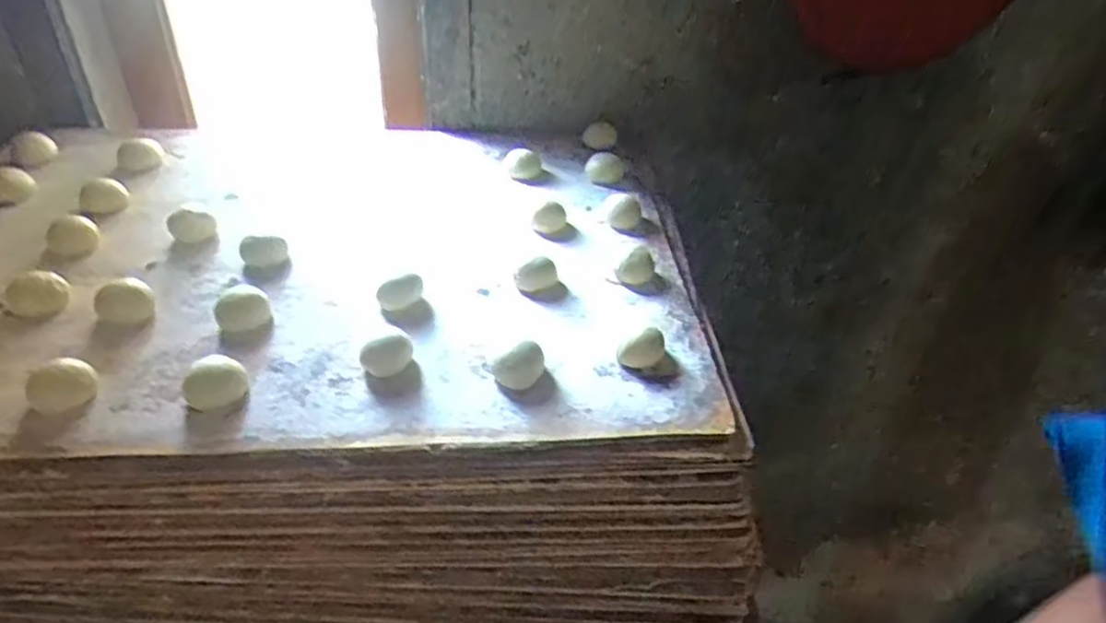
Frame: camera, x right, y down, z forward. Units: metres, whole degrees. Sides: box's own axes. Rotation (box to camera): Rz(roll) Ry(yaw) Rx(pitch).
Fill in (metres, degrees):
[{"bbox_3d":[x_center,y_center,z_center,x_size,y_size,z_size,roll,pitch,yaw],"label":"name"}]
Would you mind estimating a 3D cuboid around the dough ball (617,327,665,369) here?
[{"bbox_3d":[0.057,0.023,0.450,0.028,0.018,0.023,10,40,9],"label":"dough ball"}]

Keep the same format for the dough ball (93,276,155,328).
[{"bbox_3d":[-0.286,-0.005,0.470,0.033,0.022,0.033,1,40,-1],"label":"dough ball"}]

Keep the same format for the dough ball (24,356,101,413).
[{"bbox_3d":[-0.285,0.045,0.408,0.034,0.022,0.028,-29,49,-31],"label":"dough ball"}]

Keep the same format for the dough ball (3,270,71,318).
[{"bbox_3d":[-0.348,-0.012,0.474,0.029,0.020,0.035,32,48,31],"label":"dough ball"}]

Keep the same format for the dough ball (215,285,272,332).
[{"bbox_3d":[-0.210,-0.001,0.475,0.034,0.015,0.035,1,40,-1],"label":"dough ball"}]

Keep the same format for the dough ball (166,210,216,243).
[{"bbox_3d":[-0.287,-0.069,0.556,0.033,0.019,0.031,1,40,-1],"label":"dough ball"}]

